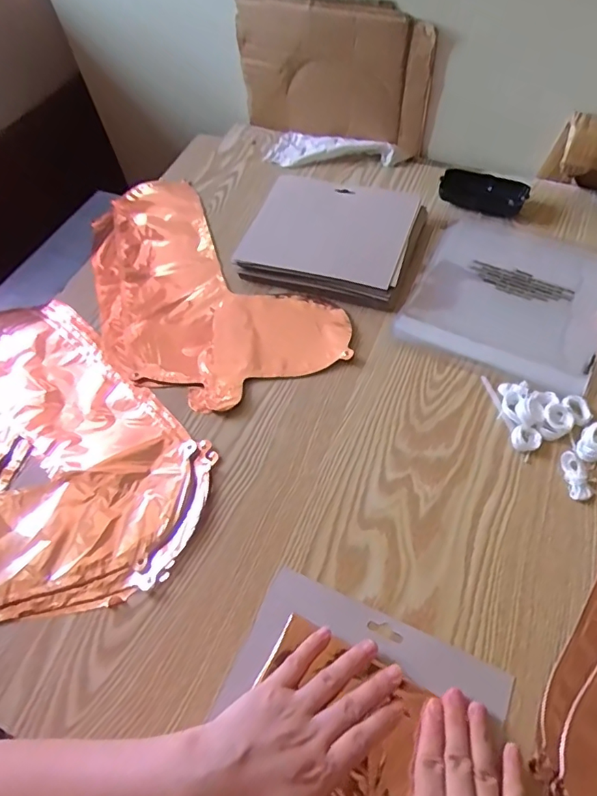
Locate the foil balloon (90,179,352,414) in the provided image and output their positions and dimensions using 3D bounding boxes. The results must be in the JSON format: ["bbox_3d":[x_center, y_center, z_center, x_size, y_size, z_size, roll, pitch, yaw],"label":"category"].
[{"bbox_3d":[-0.146,-0.140,0.610,0.217,0.010,0.417,-35,60,-17],"label":"foil balloon"}]

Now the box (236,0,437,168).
[{"bbox_3d":[0.042,-0.440,0.682,0.276,0.173,0.033,22,61,18],"label":"box"}]

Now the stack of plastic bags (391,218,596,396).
[{"bbox_3d":[0.246,-0.122,0.569,0.209,0.009,0.228,25,62,20],"label":"stack of plastic bags"}]

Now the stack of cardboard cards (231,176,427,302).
[{"bbox_3d":[0.040,-0.205,0.618,0.206,0.035,0.182,16,59,15],"label":"stack of cardboard cards"}]

